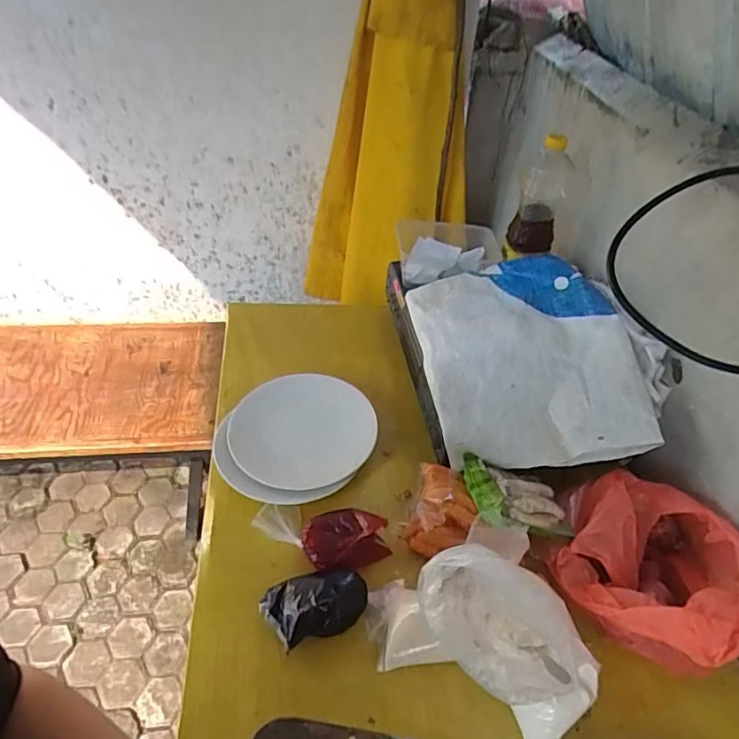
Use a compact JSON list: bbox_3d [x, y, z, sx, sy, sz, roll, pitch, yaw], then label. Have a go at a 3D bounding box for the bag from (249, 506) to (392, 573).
[{"bbox_3d":[-0.056,0.194,0.652,0.156,0.032,0.078,2,41,-2],"label":"bag"}]

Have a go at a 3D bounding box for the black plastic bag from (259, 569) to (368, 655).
[{"bbox_3d":[-0.056,0.253,0.594,0.111,0.035,0.072,-7,42,-12],"label":"black plastic bag"}]

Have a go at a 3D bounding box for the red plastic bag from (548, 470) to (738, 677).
[{"bbox_3d":[0.318,0.218,0.633,0.192,0.097,0.177,30,48,27],"label":"red plastic bag"}]

